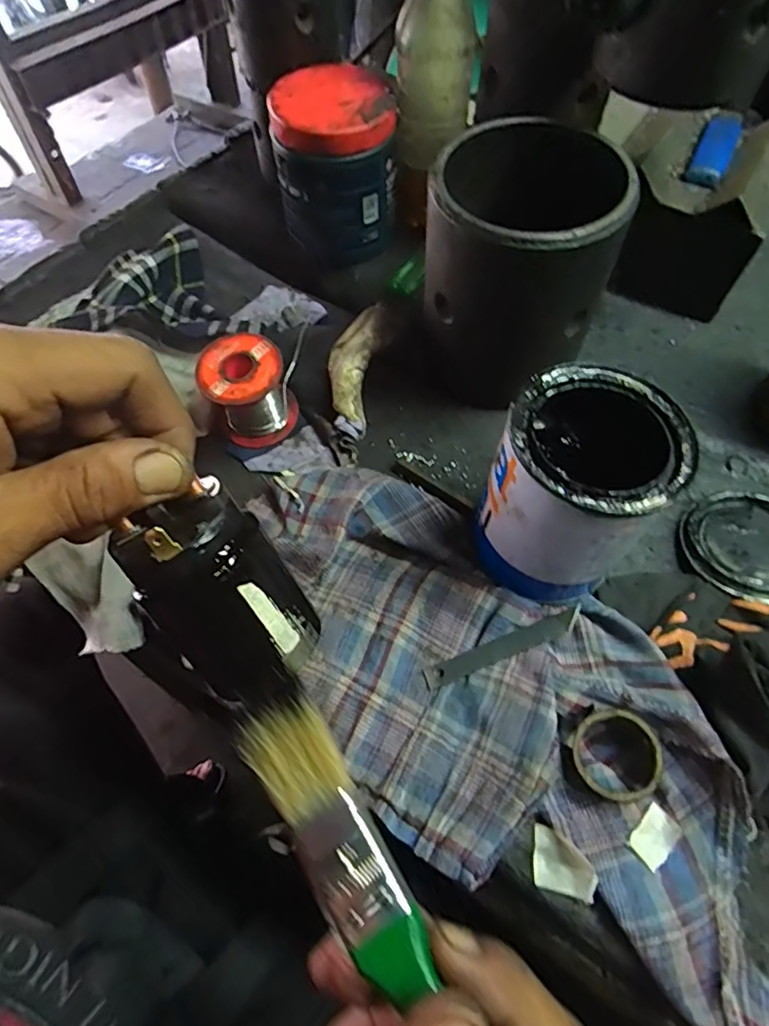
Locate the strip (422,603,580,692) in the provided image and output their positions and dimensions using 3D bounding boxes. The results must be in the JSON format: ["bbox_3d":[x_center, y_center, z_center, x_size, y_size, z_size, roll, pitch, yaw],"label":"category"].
[{"bbox_3d":[0.064,0.073,0.299,0.089,0.004,0.014,-24,50,-1],"label":"strip"}]

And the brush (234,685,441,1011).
[{"bbox_3d":[0.009,0.126,0.152,0.026,0.012,0.166,-31,64,-17],"label":"brush"}]

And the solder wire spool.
[{"bbox_3d":[-0.087,-0.076,0.363,0.053,0.062,0.050,0,60,0],"label":"solder wire spool"}]

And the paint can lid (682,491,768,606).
[{"bbox_3d":[0.214,0.021,0.323,0.068,0.019,0.071,0,60,0],"label":"paint can lid"}]

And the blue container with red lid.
[{"bbox_3d":[-0.038,-0.267,0.432,0.090,0.104,0.082,-7,60,-4],"label":"blue container with red lid"}]

